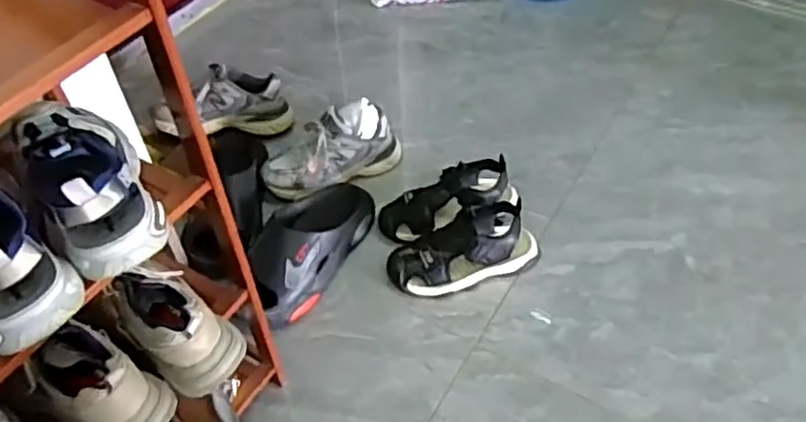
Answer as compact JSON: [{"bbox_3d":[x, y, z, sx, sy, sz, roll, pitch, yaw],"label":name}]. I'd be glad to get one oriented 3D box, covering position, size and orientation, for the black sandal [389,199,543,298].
[{"bbox_3d":[0.094,0.058,1.054,0.239,0.086,0.106,-16,52,-9],"label":"black sandal"}]

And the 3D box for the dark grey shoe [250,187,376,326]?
[{"bbox_3d":[-0.154,0.054,1.061,0.114,0.089,0.276,22,56,20],"label":"dark grey shoe"}]

